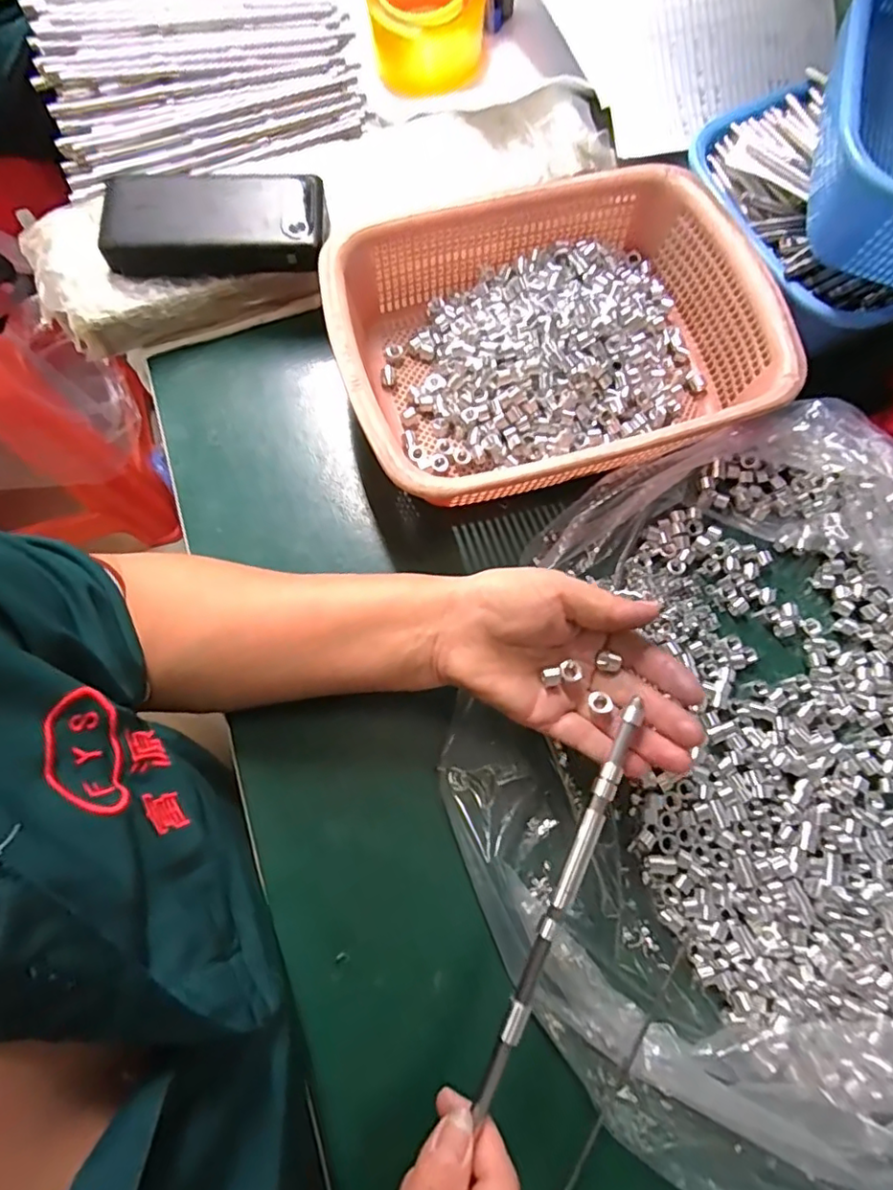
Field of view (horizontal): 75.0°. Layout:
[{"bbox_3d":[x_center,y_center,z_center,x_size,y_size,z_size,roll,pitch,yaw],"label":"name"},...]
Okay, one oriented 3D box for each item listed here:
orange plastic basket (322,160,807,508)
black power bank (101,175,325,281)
[{"bbox_3d":[0.074,-0.178,0.408,0.287,0.072,0.211,-18,75,-7],"label":"orange plastic basket"},{"bbox_3d":[-0.166,-0.271,0.422,0.153,0.023,0.070,-5,74,-3],"label":"black power bank"}]

